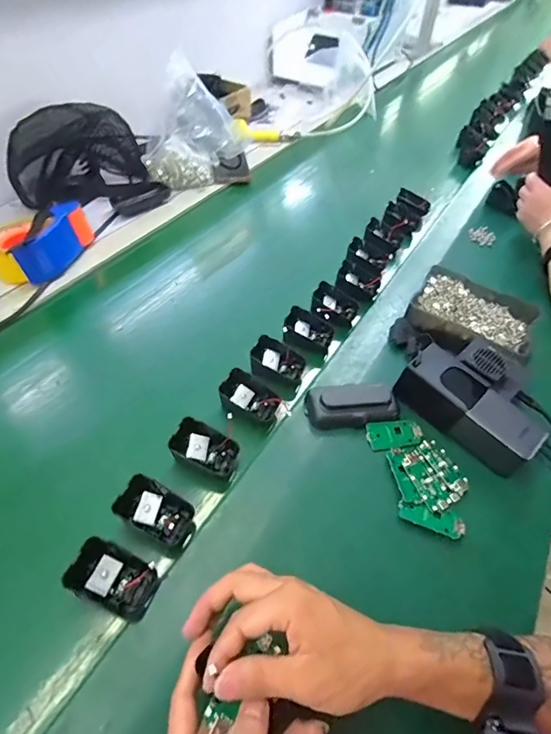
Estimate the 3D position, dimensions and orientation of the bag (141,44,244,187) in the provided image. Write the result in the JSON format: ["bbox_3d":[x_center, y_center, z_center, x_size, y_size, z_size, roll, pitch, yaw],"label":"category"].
[{"bbox_3d":[-0.158,-0.437,0.781,0.140,0.178,0.132,-30,60,-26],"label":"bag"}]

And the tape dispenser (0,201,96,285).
[{"bbox_3d":[-0.367,-0.194,0.638,0.101,0.064,0.144,23,53,13],"label":"tape dispenser"}]

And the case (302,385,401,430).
[{"bbox_3d":[0.091,0.043,0.487,0.106,0.020,0.052,-6,52,-10],"label":"case"}]

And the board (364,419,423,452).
[{"bbox_3d":[0.136,0.076,0.477,0.063,0.004,0.033,-8,52,-12],"label":"board"}]

